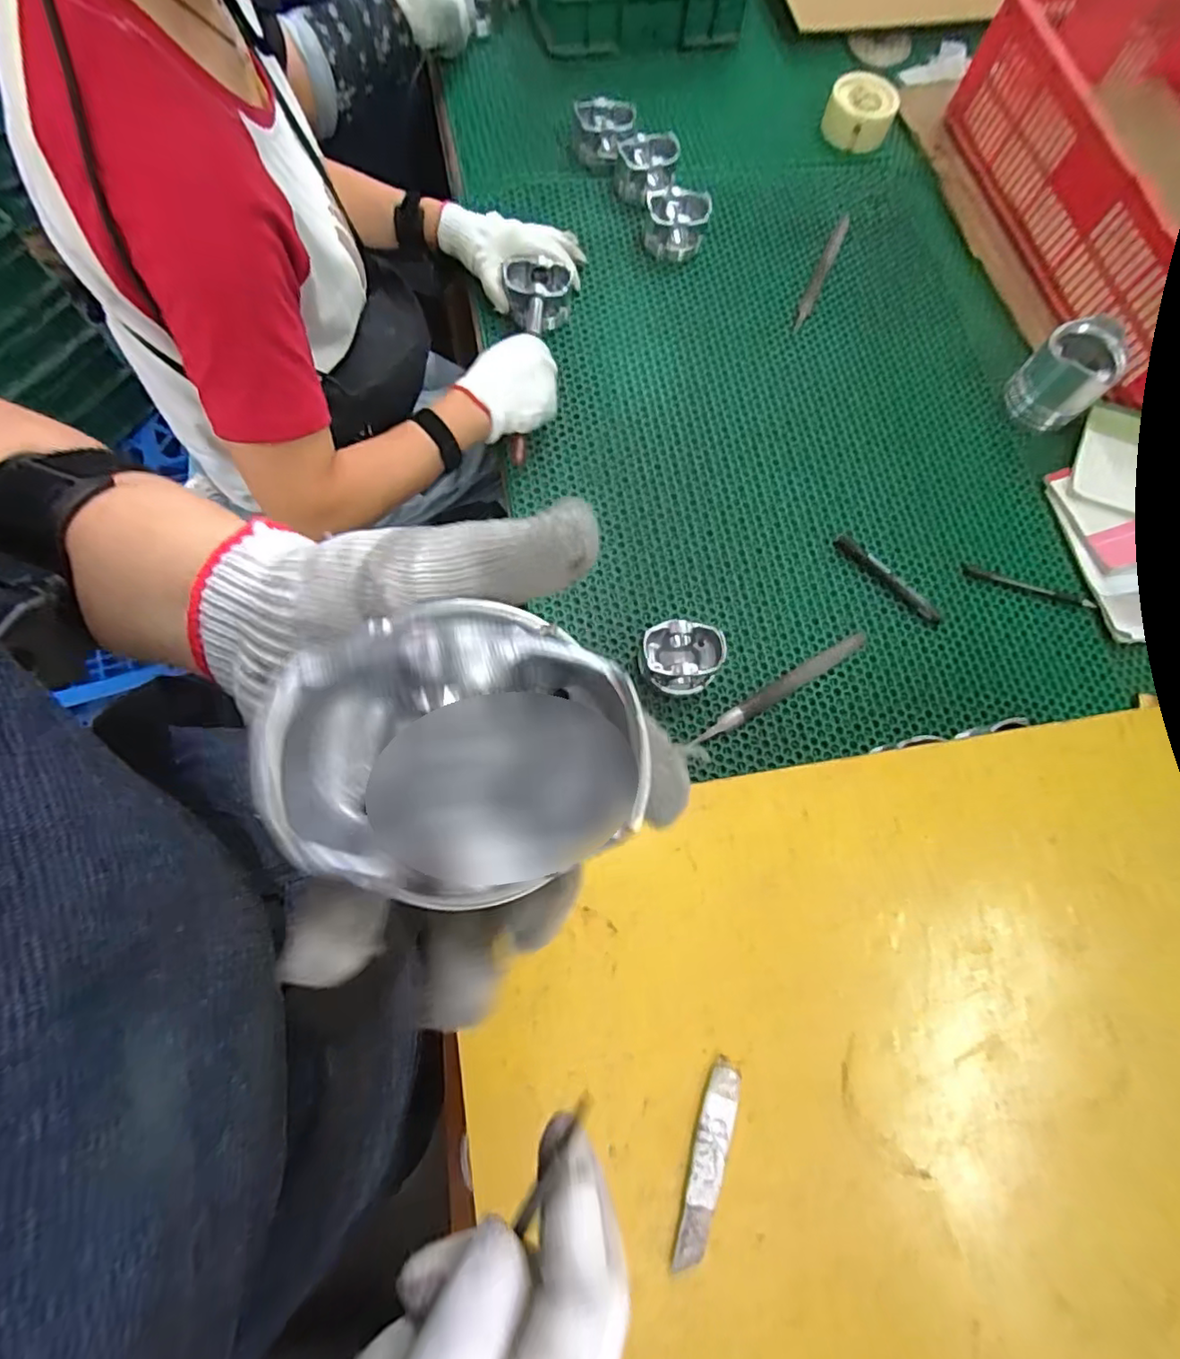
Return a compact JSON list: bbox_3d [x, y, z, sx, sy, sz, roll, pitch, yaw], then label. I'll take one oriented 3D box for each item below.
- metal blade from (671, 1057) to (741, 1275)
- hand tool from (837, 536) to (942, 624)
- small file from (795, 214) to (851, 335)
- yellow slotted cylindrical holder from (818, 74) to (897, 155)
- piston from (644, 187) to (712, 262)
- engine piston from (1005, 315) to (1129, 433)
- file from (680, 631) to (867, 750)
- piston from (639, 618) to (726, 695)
[{"bbox_3d":[0.075,0.303,0.371,0.022,0.004,0.114,16,76,-4],"label":"metal blade"},{"bbox_3d":[0.336,-0.115,0.668,0.020,0.004,0.138,-42,81,-14],"label":"hand tool"},{"bbox_3d":[0.313,-0.551,0.795,0.016,0.008,0.217,26,74,3],"label":"small file"},{"bbox_3d":[0.388,-0.817,0.850,0.094,0.042,0.102,0,71,0],"label":"yellow slotted cylindrical holder"},{"bbox_3d":[0.112,-0.597,0.771,0.079,0.062,0.079,9,74,-2],"label":"piston"},{"bbox_3d":[0.584,-0.373,0.729,0.094,0.095,0.087,1,74,-3],"label":"engine piston"},{"bbox_3d":[0.201,0.011,0.629,0.235,0.005,0.018,-30,79,-12],"label":"file"},{"bbox_3d":[0.094,-0.023,0.616,0.084,0.052,0.074,7,74,-1],"label":"piston"}]

